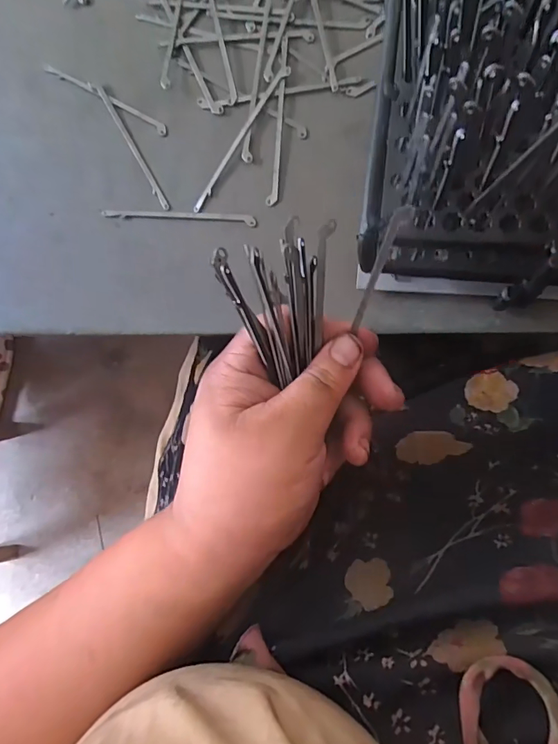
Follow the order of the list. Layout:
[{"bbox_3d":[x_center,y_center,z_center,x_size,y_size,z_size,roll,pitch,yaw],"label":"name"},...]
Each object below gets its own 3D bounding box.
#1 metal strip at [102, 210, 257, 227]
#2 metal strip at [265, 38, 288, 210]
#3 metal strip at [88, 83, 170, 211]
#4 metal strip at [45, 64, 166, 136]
[{"bbox_3d":[-0.071,-0.109,0.321,0.111,0.004,0.008,6,87,10],"label":"metal strip"},{"bbox_3d":[0.001,-0.168,0.308,0.007,0.008,0.111,6,87,10],"label":"metal strip"},{"bbox_3d":[-0.106,-0.163,0.327,0.008,0.005,0.112,-31,82,6],"label":"metal strip"},{"bbox_3d":[-0.127,-0.199,0.330,0.109,0.004,0.007,32,92,10],"label":"metal strip"}]

